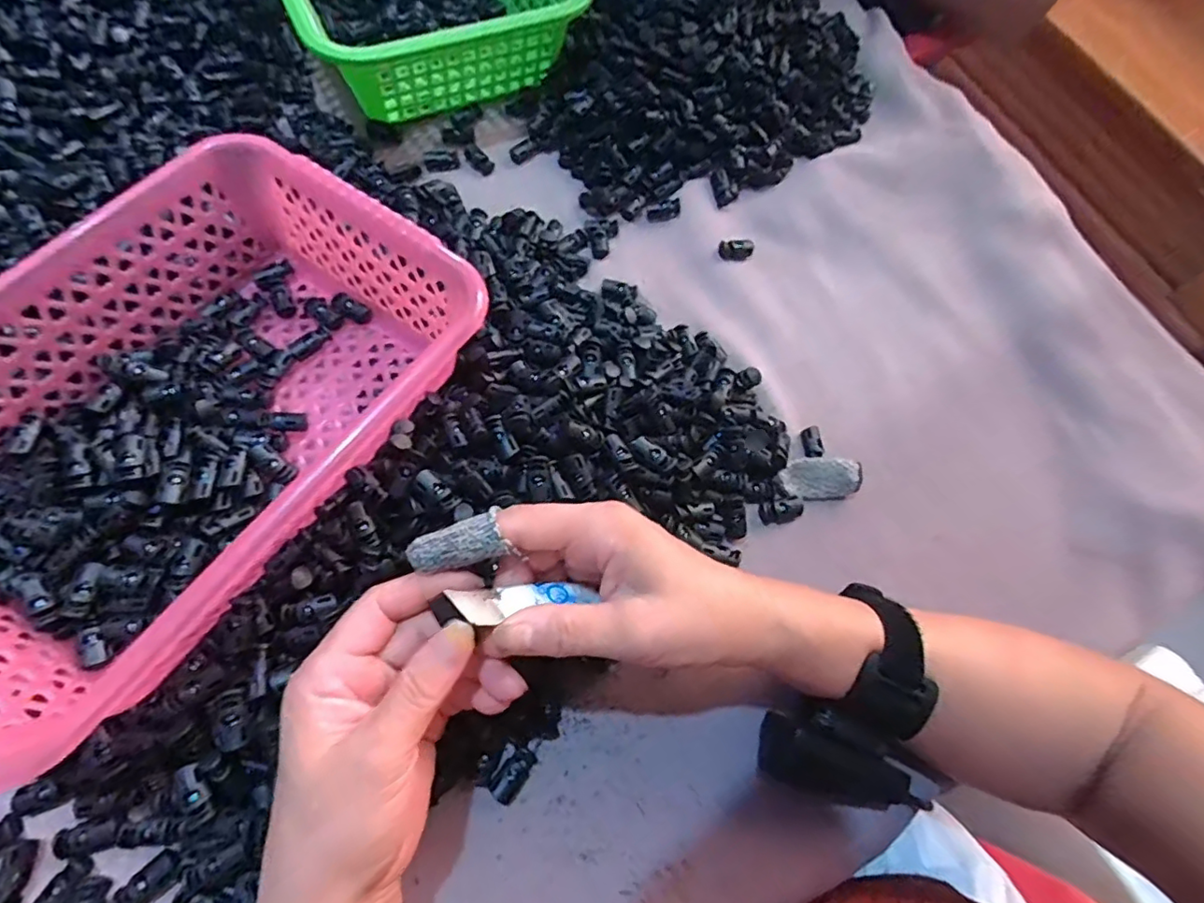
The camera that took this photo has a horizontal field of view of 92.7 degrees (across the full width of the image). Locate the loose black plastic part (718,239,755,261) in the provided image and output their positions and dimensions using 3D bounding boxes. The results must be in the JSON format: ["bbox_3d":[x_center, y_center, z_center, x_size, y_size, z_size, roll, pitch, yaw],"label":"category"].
[{"bbox_3d":[0.107,-0.160,0.454,0.027,0.014,0.016,-3,65,-5],"label":"loose black plastic part"}]

